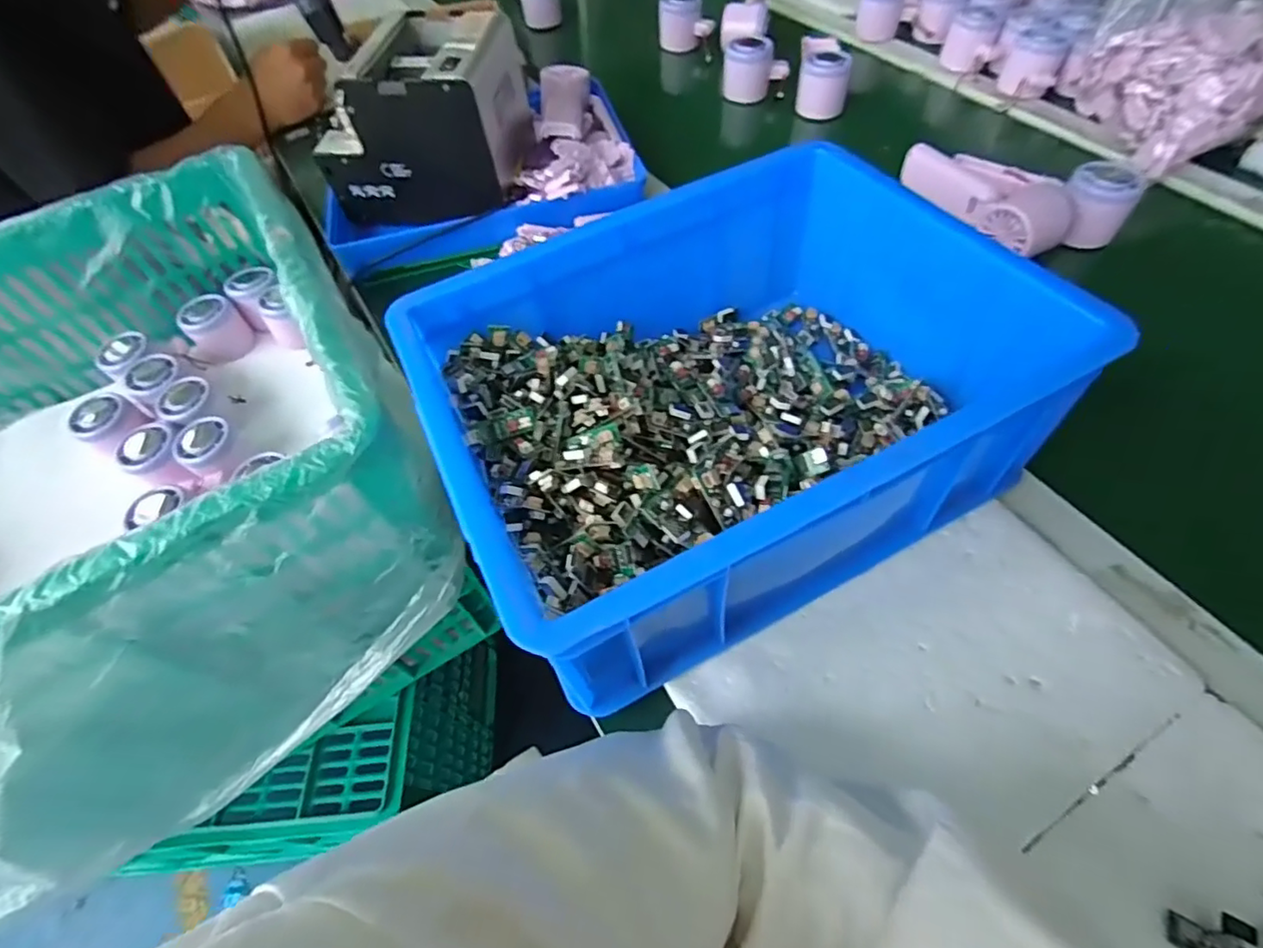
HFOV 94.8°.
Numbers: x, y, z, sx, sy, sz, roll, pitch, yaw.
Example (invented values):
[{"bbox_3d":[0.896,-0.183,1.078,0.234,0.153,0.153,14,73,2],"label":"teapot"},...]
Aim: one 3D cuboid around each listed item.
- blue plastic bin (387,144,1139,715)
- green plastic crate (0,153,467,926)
[{"bbox_3d":[0.056,-0.055,0.373,0.334,0.124,0.261,-25,59,-10],"label":"blue plastic bin"},{"bbox_3d":[-0.549,0.038,0.522,0.662,0.286,0.501,-27,59,-13],"label":"green plastic crate"}]

